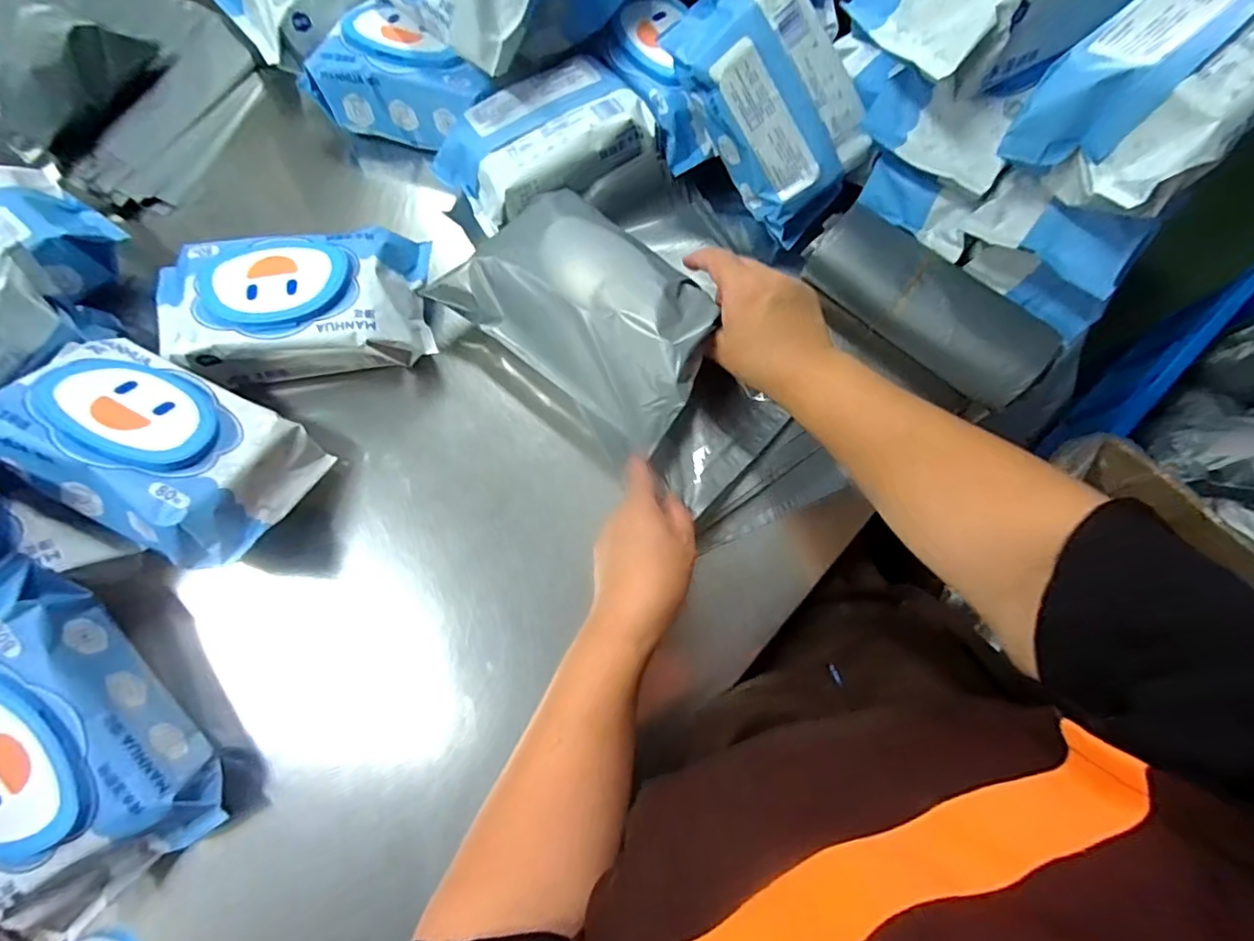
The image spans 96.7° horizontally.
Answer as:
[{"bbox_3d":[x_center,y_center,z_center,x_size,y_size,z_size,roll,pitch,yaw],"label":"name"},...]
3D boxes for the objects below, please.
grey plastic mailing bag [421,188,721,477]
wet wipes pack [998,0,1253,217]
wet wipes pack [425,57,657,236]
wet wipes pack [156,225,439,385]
[{"bbox_3d":[-0.030,-0.124,0.436,0.215,0.059,0.132,44,78,10],"label":"grey plastic mailing bag"},{"bbox_3d":[0.338,-0.240,0.343,0.164,0.076,0.108,-37,79,-11],"label":"wet wipes pack"},{"bbox_3d":[-0.071,-0.287,0.490,0.177,0.056,0.103,-31,77,-10],"label":"wet wipes pack"},{"bbox_3d":[-0.271,-0.134,0.455,0.214,0.076,0.107,-8,75,-4],"label":"wet wipes pack"}]

